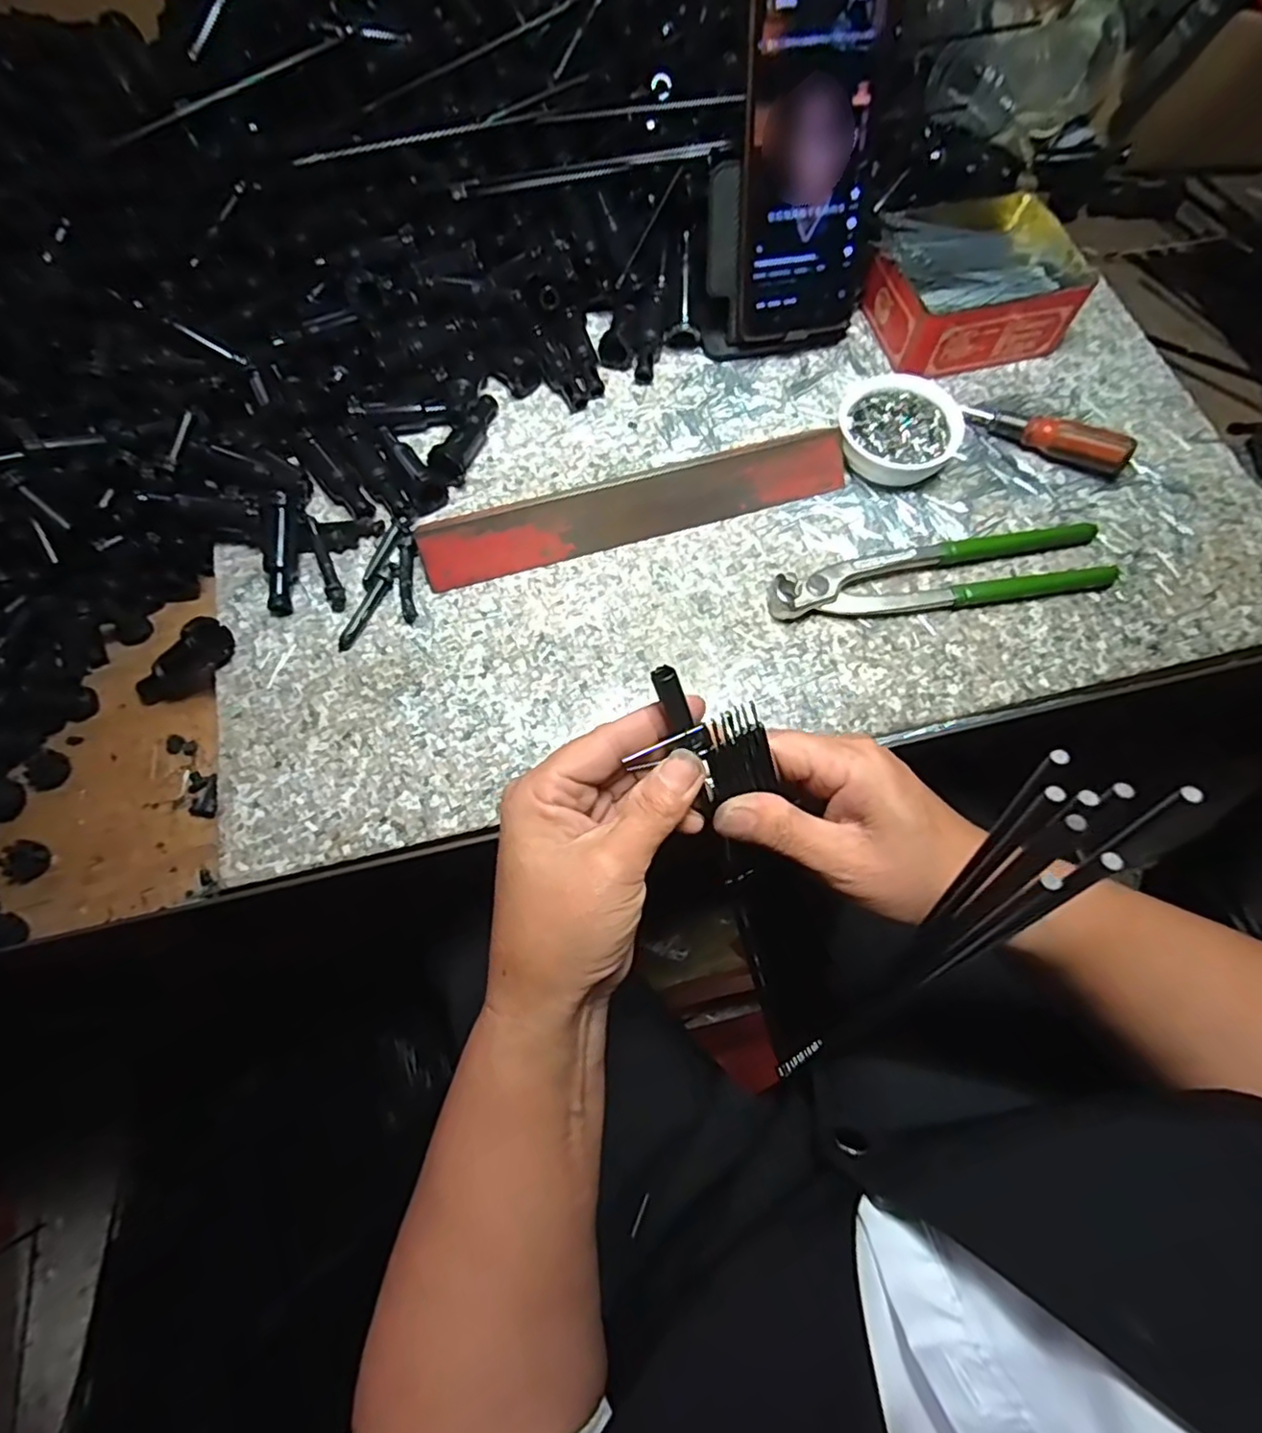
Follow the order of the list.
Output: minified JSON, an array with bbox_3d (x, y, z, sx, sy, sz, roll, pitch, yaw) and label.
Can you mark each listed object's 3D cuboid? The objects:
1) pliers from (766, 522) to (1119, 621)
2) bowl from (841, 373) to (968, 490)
[{"bbox_3d":[0.177,-0.082,0.386,0.196,0.020,0.041,-8,68,-3],"label":"pliers"},{"bbox_3d":[0.164,-0.176,0.415,0.071,0.023,0.065,0,68,0],"label":"bowl"}]

